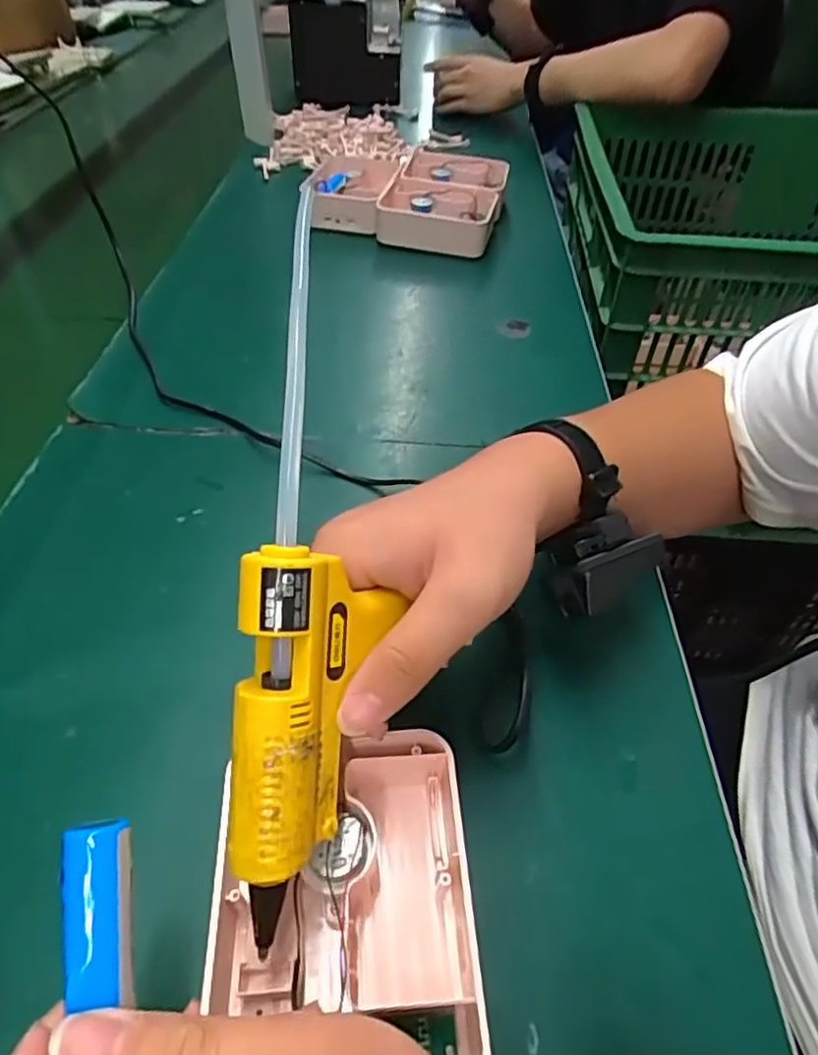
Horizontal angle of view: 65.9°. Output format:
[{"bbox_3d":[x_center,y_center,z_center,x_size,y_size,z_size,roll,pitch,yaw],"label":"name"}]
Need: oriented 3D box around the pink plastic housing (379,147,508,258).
[{"bbox_3d":[0.046,-0.395,0.764,0.134,0.052,0.209,10,47,5],"label":"pink plastic housing"}]

